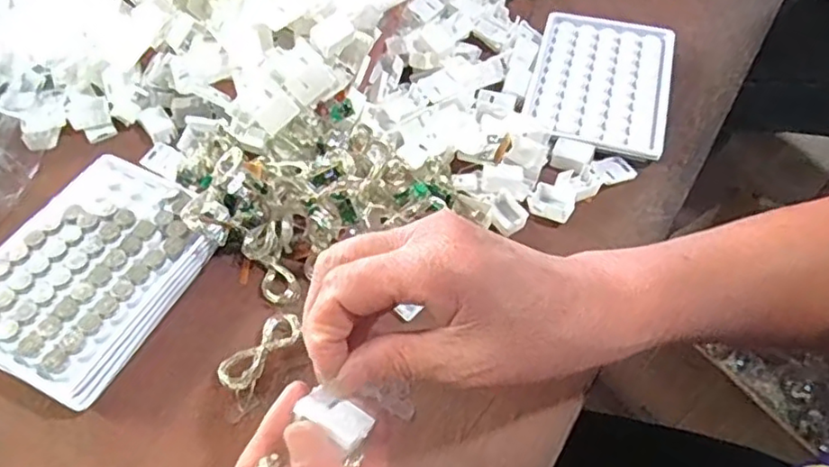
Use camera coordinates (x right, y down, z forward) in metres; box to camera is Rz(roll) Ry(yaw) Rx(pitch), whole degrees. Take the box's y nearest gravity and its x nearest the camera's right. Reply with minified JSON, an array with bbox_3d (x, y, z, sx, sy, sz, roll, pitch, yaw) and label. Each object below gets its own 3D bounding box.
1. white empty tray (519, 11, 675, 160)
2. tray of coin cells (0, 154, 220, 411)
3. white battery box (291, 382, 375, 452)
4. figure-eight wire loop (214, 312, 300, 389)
[{"bbox_3d":[0.132,-0.108,0.454,0.095,0.017,0.126,14,55,10],"label":"white empty tray"},{"bbox_3d":[-0.179,0.020,0.355,0.099,0.022,0.132,24,58,16],"label":"tray of coin cells"},{"bbox_3d":[-0.031,0.072,0.246,0.027,0.009,0.018,34,34,13],"label":"white battery box"},{"bbox_3d":[-0.081,0.062,0.337,0.022,0.012,0.050,38,62,24],"label":"figure-eight wire loop"}]

